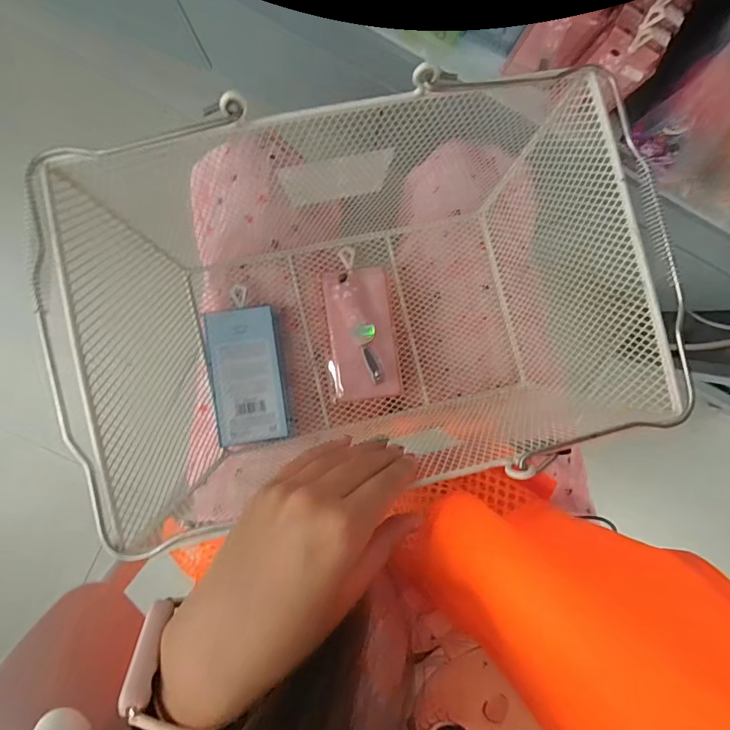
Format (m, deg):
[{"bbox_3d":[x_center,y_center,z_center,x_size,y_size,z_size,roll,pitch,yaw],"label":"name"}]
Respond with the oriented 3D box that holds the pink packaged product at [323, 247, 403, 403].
[{"bbox_3d":[-0.001,-0.037,0.402,0.066,0.020,0.134,-2,88,-13],"label":"pink packaged product"}]

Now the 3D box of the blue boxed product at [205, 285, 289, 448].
[{"bbox_3d":[-0.107,0.001,0.390,0.061,0.028,0.137,-8,85,-2],"label":"blue boxed product"}]

